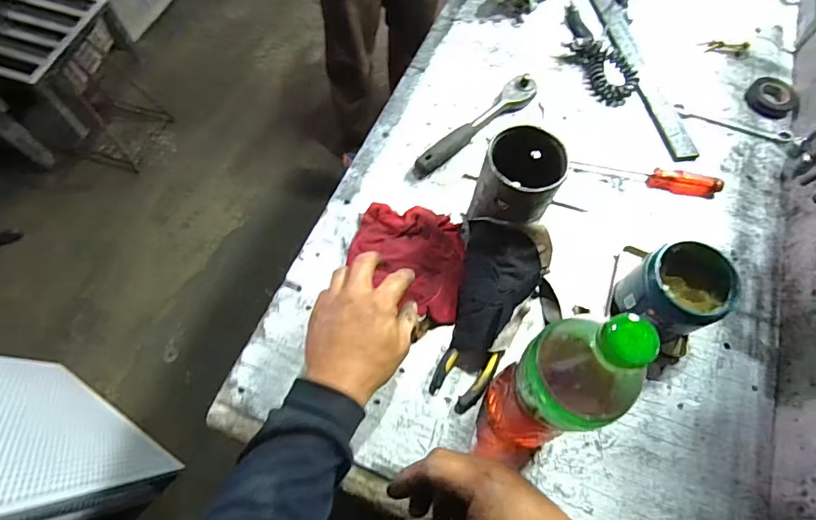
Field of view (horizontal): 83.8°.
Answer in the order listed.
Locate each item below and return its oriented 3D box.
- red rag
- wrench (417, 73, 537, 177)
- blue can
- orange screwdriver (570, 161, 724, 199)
[{"bbox_3d":[-0.001,-0.005,0.553,0.139,0.033,0.136,11,66,2],"label":"red rag"},{"bbox_3d":[0.099,-0.196,0.657,0.236,0.031,0.039,-39,73,-17],"label":"wrench"},{"bbox_3d":[0.295,0.040,0.511,0.093,0.106,0.085,1,66,-2],"label":"blue can"},{"bbox_3d":[0.333,-0.115,0.630,0.197,0.027,0.028,13,66,3],"label":"orange screwdriver"}]

